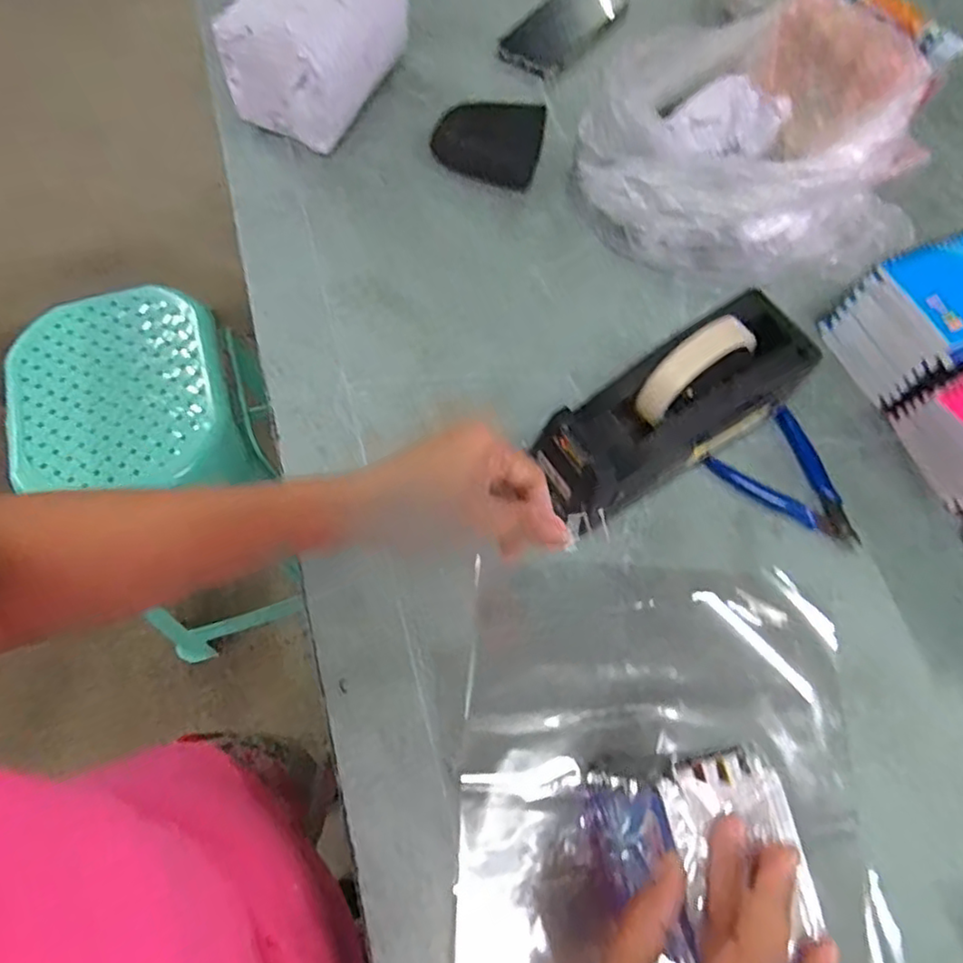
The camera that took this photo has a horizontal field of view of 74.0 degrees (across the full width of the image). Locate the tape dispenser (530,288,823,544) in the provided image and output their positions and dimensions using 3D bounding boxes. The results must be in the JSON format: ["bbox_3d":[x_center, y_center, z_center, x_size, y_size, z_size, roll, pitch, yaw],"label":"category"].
[{"bbox_3d":[0.135,-0.046,0.455,0.206,0.119,0.071,-30,70,-13],"label":"tape dispenser"}]

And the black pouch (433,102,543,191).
[{"bbox_3d":[0.006,-0.336,0.631,0.102,0.023,0.090,12,66,3],"label":"black pouch"}]

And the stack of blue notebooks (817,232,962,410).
[{"bbox_3d":[0.371,-0.128,0.511,0.135,0.093,0.102,-18,68,-10],"label":"stack of blue notebooks"}]

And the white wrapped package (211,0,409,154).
[{"bbox_3d":[-0.148,-0.431,0.625,0.130,0.099,0.183,28,67,10],"label":"white wrapped package"}]

